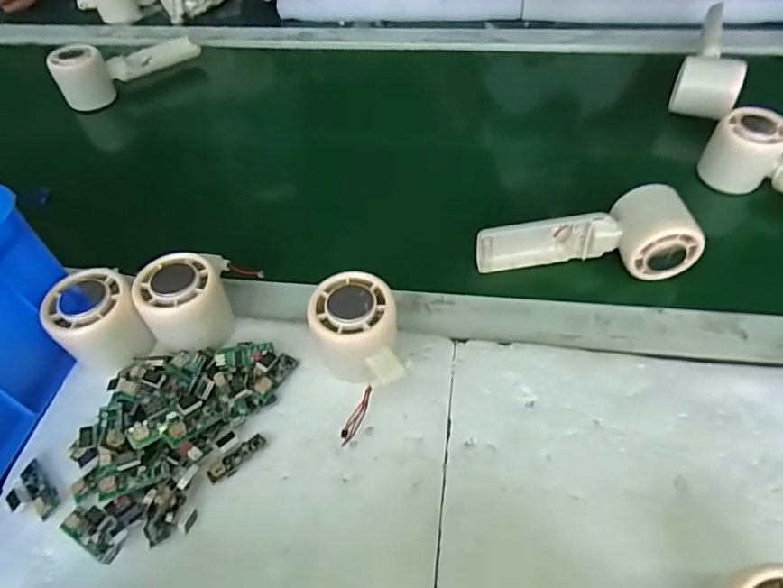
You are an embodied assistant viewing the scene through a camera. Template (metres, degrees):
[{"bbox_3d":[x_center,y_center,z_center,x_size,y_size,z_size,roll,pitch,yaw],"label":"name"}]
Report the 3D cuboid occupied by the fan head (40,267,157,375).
[{"bbox_3d":[-0.201,0.020,0.364,0.056,0.055,0.051,-36,58,-22],"label":"fan head"}]

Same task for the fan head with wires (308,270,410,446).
[{"bbox_3d":[-0.018,0.038,0.338,0.057,0.057,0.092,-16,53,-9],"label":"fan head with wires"}]

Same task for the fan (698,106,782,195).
[{"bbox_3d":[0.358,-0.101,0.446,0.164,0.055,0.058,36,63,27],"label":"fan"}]

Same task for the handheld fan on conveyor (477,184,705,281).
[{"bbox_3d":[0.155,-0.048,0.423,0.163,0.055,0.053,-4,52,14],"label":"handheld fan on conveyor"}]

